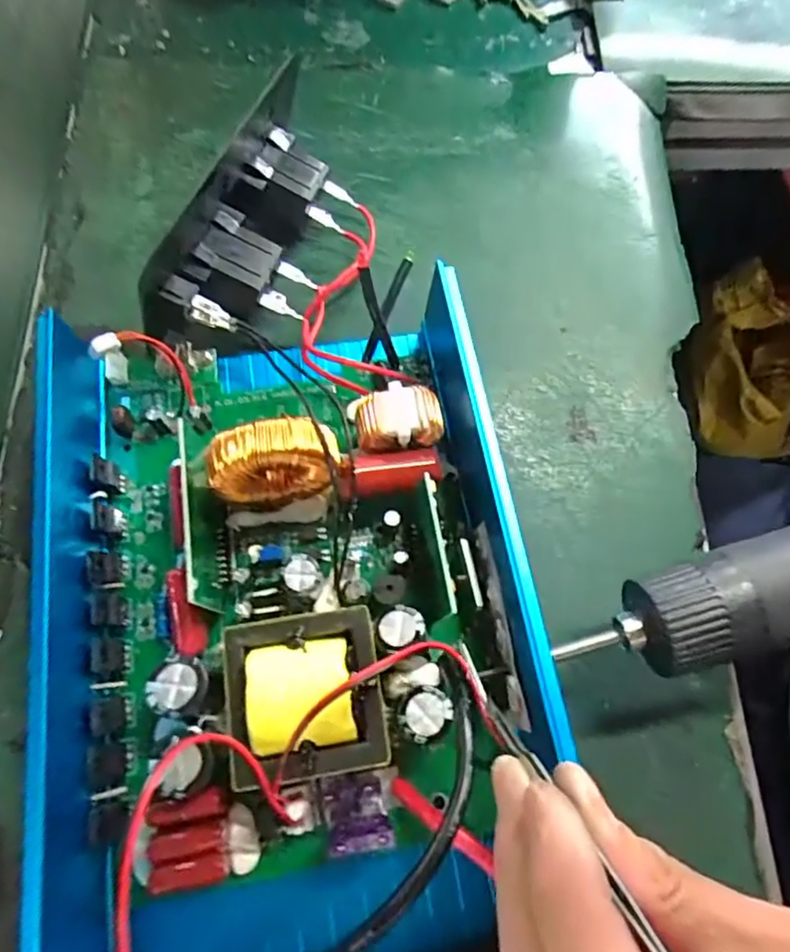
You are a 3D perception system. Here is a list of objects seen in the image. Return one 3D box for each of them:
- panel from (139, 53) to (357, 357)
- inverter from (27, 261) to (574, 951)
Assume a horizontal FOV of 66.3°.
[{"bbox_3d":[-0.055,-0.107,0.255,0.044,0.044,0.128,18,70,4],"label":"panel"},{"bbox_3d":[-0.033,0.040,0.195,0.159,0.047,0.221,-10,71,-6],"label":"inverter"}]

